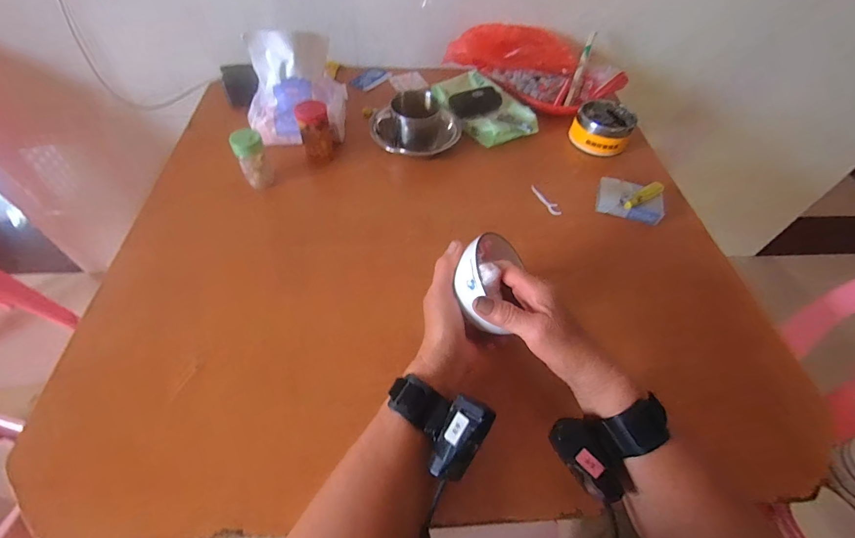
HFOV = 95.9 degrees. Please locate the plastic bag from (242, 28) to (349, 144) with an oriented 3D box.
[{"bbox_3d":[-0.210,-0.284,0.632,0.167,0.156,0.090,-9,56,-12],"label":"plastic bag"}]

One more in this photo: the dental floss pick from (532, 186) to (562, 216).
[{"bbox_3d":[0.192,-0.111,0.624,0.017,0.007,0.071,-18,58,-17],"label":"dental floss pick"}]

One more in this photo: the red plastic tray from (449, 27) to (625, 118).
[{"bbox_3d":[0.220,-0.398,0.754,0.314,0.076,0.202,26,57,13],"label":"red plastic tray"}]

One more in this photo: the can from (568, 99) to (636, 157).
[{"bbox_3d":[0.318,-0.259,0.701,0.097,0.053,0.100,3,55,-4],"label":"can"}]

